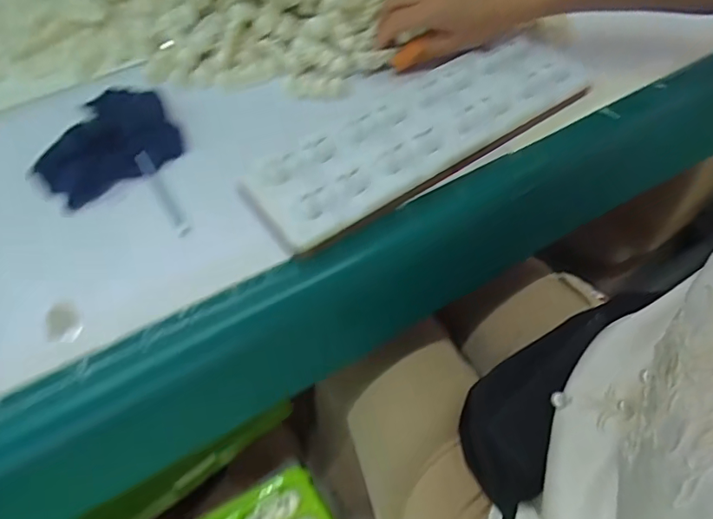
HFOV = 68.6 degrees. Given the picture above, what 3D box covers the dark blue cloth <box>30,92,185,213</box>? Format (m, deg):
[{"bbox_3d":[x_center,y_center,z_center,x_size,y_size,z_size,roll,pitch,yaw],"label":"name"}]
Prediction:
[{"bbox_3d":[-0.221,-0.106,0.450,0.110,0.030,0.105,-34,58,-21],"label":"dark blue cloth"}]

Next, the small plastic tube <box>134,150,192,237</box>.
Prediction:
[{"bbox_3d":[-0.158,-0.056,0.421,0.012,0.011,0.093,-28,56,-17],"label":"small plastic tube"}]

